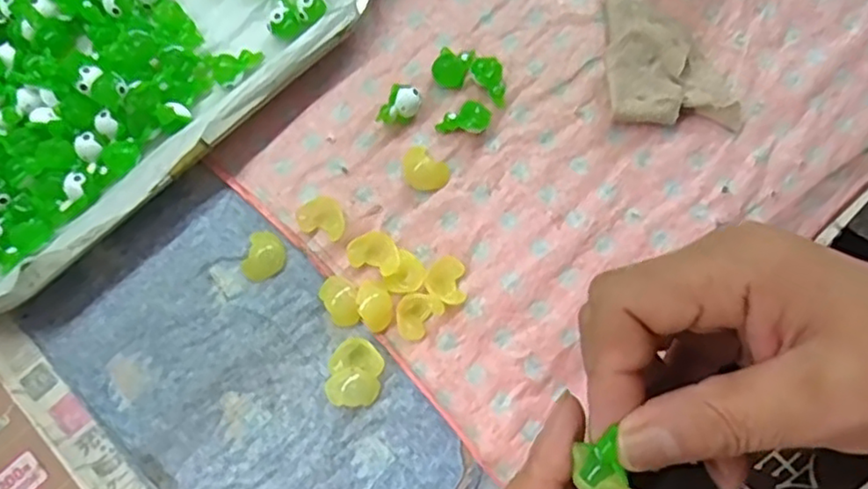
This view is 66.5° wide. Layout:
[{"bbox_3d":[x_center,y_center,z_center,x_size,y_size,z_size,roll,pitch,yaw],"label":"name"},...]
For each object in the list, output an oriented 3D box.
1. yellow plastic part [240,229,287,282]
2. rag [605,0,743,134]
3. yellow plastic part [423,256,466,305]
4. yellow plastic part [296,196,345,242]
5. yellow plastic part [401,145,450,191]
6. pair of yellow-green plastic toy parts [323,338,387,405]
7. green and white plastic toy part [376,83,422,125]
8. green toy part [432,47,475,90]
[{"bbox_3d":[-0.079,0.005,0.308,0.018,0.008,0.023,9,77,0],"label":"yellow plastic part"},{"bbox_3d":[0.119,-0.096,0.330,0.064,0.018,0.073,2,77,-2],"label":"rag"},{"bbox_3d":[0.005,0.016,0.305,0.018,0.012,0.023,3,77,-1],"label":"yellow plastic part"},{"bbox_3d":[-0.052,-0.013,0.311,0.024,0.009,0.017,19,77,2],"label":"yellow plastic part"},{"bbox_3d":[-0.005,-0.037,0.320,0.024,0.009,0.018,30,78,5],"label":"yellow plastic part"},{"bbox_3d":[-0.035,0.056,0.293,0.023,0.013,0.029,8,78,1],"label":"pair of yellow-green plastic toy parts"},{"bbox_3d":[-0.017,-0.066,0.323,0.015,0.015,0.021,29,78,4],"label":"green and white plastic toy part"},{"bbox_3d":[0.009,-0.090,0.332,0.016,0.011,0.022,29,78,4],"label":"green toy part"}]

